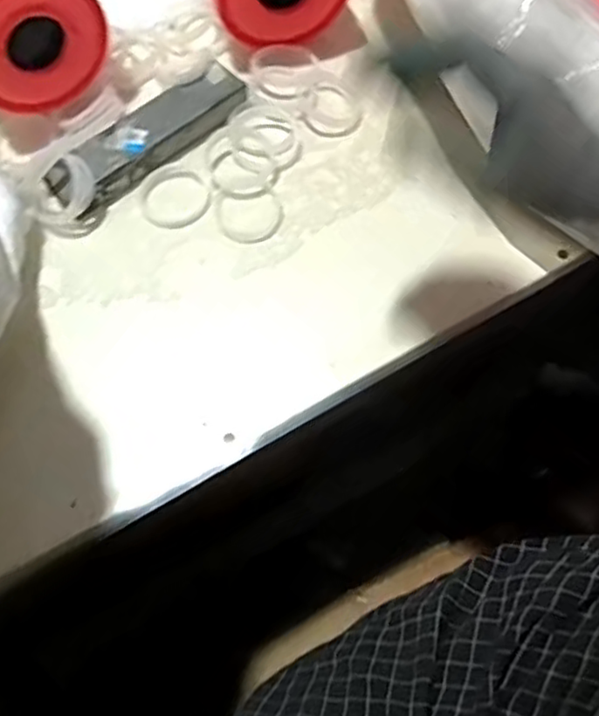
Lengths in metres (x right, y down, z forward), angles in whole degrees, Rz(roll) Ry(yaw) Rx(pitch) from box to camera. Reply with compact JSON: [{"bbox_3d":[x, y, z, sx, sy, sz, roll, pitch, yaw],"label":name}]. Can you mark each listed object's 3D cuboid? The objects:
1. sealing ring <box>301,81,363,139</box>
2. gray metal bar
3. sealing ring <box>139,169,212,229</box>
[{"bbox_3d":[0.028,-0.233,0.643,0.063,0.010,0.052,32,79,16],"label":"sealing ring"},{"bbox_3d":[-0.135,-0.201,0.622,0.194,0.030,0.052,-40,72,-14],"label":"gray metal bar"},{"bbox_3d":[-0.110,-0.141,0.612,0.060,0.009,0.059,-1,67,2],"label":"sealing ring"}]

